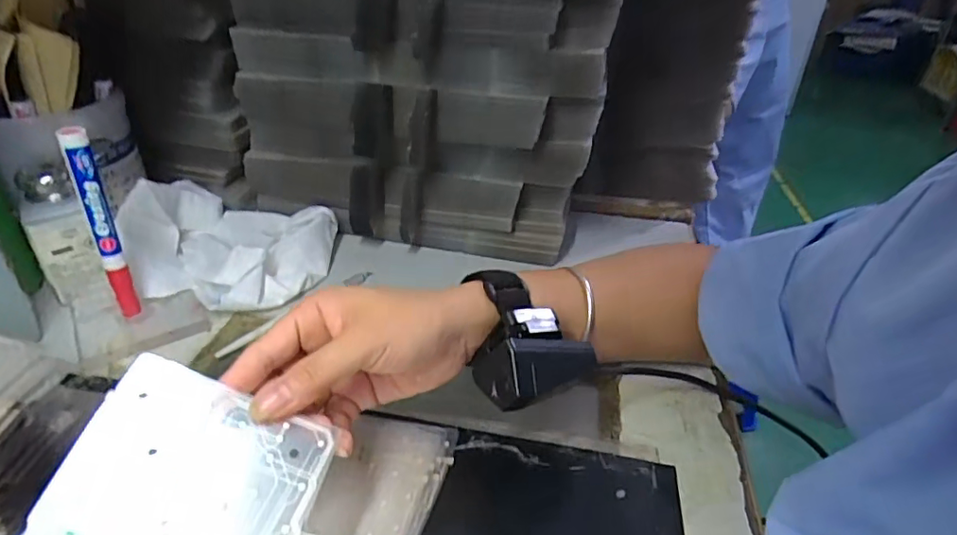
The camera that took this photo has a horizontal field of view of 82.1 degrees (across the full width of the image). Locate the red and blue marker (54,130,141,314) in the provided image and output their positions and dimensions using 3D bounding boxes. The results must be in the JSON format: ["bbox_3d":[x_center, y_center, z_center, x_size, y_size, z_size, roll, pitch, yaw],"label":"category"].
[{"bbox_3d":[-0.264,-0.028,0.387,0.016,0.138,0.016,-19,39,-31],"label":"red and blue marker"}]

